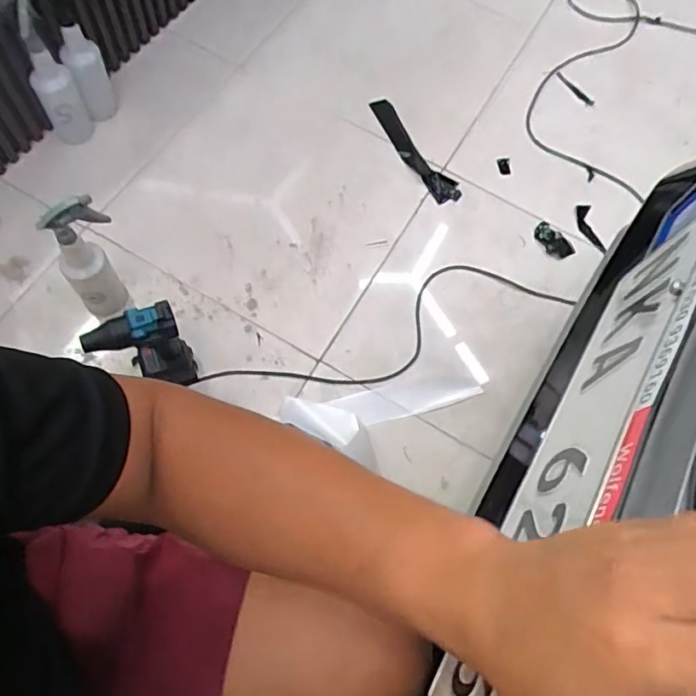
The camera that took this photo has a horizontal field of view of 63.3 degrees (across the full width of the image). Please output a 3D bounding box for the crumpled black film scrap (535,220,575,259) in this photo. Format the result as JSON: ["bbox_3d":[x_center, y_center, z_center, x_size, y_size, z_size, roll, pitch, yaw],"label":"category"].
[{"bbox_3d":[0.500,-0.262,1.368,0.061,0.018,0.101,-30,73,-15],"label":"crumpled black film scrap"}]

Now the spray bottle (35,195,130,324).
[{"bbox_3d":[-0.511,-0.174,1.126,0.125,0.309,0.084,-41,77,-18],"label":"spray bottle"}]

